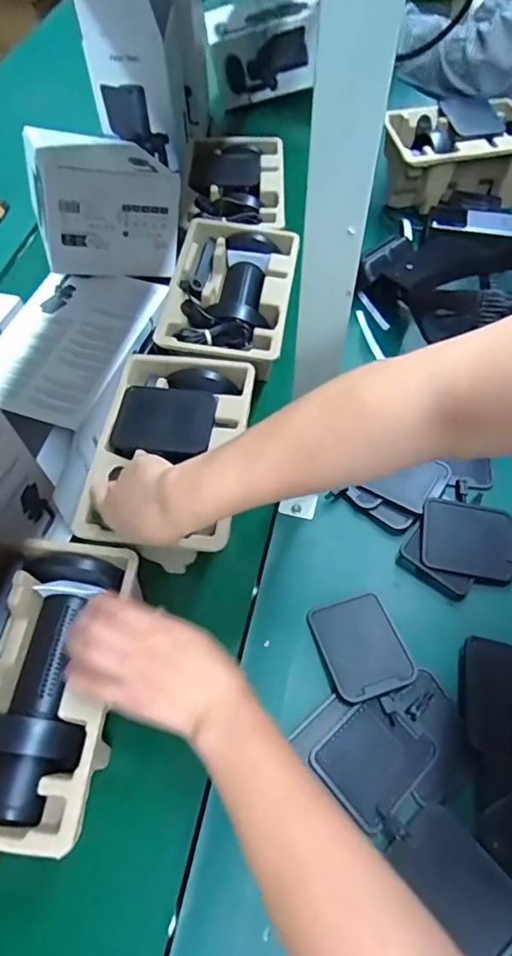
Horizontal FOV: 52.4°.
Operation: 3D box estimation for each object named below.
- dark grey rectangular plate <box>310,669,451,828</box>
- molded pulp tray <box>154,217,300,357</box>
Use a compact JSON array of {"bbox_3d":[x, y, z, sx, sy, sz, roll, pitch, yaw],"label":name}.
[{"bbox_3d":[0.122,0.231,0.469,0.130,0.010,0.075,-37,64,-20],"label":"dark grey rectangular plate"},{"bbox_3d":[-0.030,-0.228,0.656,0.146,0.050,0.230,7,59,5],"label":"molded pulp tray"}]

